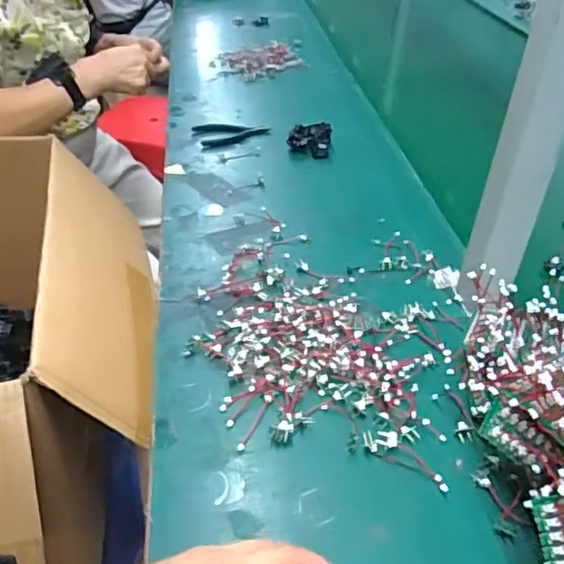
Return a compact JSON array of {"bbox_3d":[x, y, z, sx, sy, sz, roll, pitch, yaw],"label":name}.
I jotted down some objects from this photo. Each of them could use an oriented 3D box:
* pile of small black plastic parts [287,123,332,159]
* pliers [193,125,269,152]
[{"bbox_3d":[0.040,-0.207,0.875,0.060,0.033,0.053,6,38,4],"label":"pile of small black plastic parts"},{"bbox_3d":[-0.074,-0.225,0.906,0.114,0.011,0.075,-13,41,-20],"label":"pliers"}]

